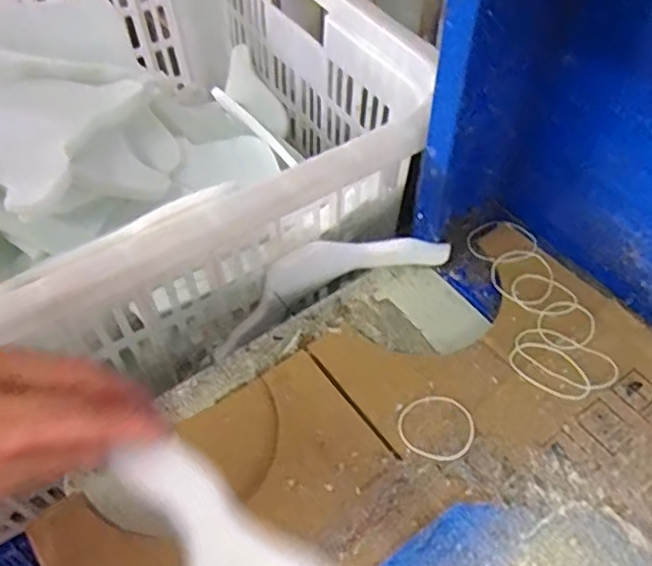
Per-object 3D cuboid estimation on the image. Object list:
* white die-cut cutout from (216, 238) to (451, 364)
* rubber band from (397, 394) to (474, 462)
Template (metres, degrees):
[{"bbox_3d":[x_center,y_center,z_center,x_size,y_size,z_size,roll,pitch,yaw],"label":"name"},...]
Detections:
[{"bbox_3d":[-0.010,-0.002,0.615,0.242,0.066,0.031,-24,51,11],"label":"white die-cut cutout"},{"bbox_3d":[0.086,0.109,0.501,0.056,0.004,0.058,-1,51,1],"label":"rubber band"}]

